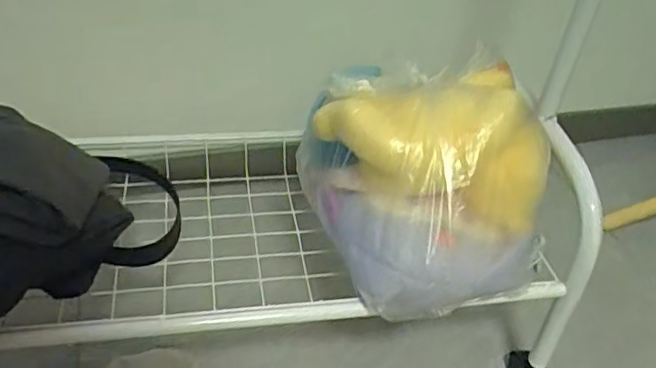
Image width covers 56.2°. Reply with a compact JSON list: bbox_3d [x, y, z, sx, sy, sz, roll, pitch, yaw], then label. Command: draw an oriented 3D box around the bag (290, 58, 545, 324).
[{"bbox_3d":[0.095,-0.009,0.602,0.196,0.157,0.217,-8,41,-16],"label":"bag"}]

